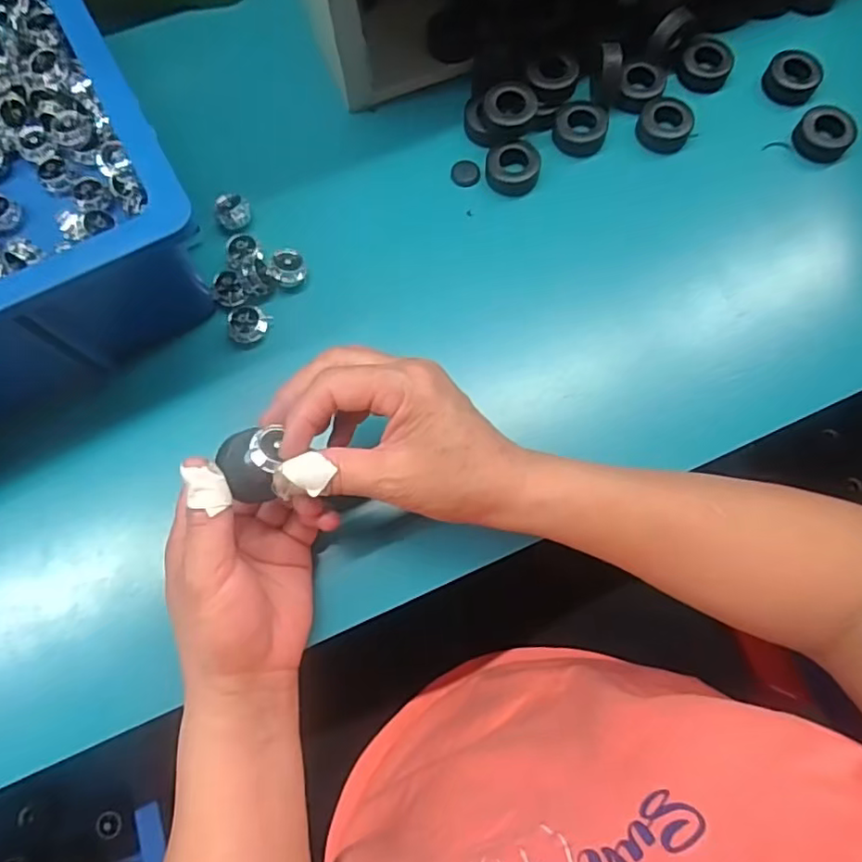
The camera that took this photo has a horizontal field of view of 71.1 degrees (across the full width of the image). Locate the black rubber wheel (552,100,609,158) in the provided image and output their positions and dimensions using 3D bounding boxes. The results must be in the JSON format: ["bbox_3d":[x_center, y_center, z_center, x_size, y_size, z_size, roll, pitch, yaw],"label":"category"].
[{"bbox_3d":[0.110,-0.222,0.446,0.039,0.022,0.032,11,77,2],"label":"black rubber wheel"}]

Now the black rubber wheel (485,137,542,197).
[{"bbox_3d":[0.058,-0.188,0.428,0.038,0.017,0.034,3,77,0],"label":"black rubber wheel"}]

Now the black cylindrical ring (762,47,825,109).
[{"bbox_3d":[0.277,-0.270,0.462,0.039,0.017,0.037,0,77,-1],"label":"black cylindrical ring"}]

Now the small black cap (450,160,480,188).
[{"bbox_3d":[0.025,-0.186,0.437,0.020,0.004,0.020,0,77,-1],"label":"small black cap"}]

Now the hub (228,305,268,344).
[{"bbox_3d":[-0.121,-0.069,0.393,0.023,0.011,0.022,0,77,-1],"label":"hub"}]

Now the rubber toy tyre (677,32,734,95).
[{"bbox_3d":[0.212,-0.284,0.467,0.038,0.020,0.044,26,78,5],"label":"rubber toy tyre"}]

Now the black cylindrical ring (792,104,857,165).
[{"bbox_3d":[0.290,-0.219,0.443,0.036,0.014,0.039,0,77,-1],"label":"black cylindrical ring"}]

